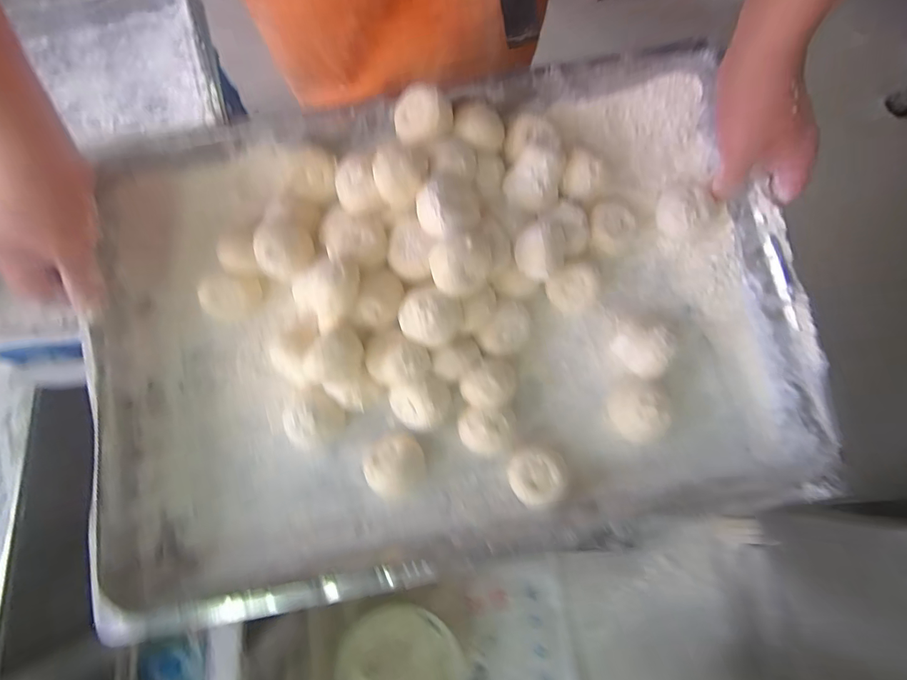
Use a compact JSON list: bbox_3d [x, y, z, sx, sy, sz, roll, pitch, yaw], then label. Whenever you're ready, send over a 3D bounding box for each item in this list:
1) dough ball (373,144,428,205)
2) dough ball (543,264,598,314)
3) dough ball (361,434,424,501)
[{"bbox_3d":[-0.044,-0.137,0.350,0.042,0.031,0.033,0,72,3],"label":"dough ball"},{"bbox_3d":[0.106,-0.044,0.382,0.040,0.036,0.033,-24,73,-5],"label":"dough ball"},{"bbox_3d":[-0.048,0.107,0.359,0.048,0.047,0.052,-1,72,2],"label":"dough ball"}]

